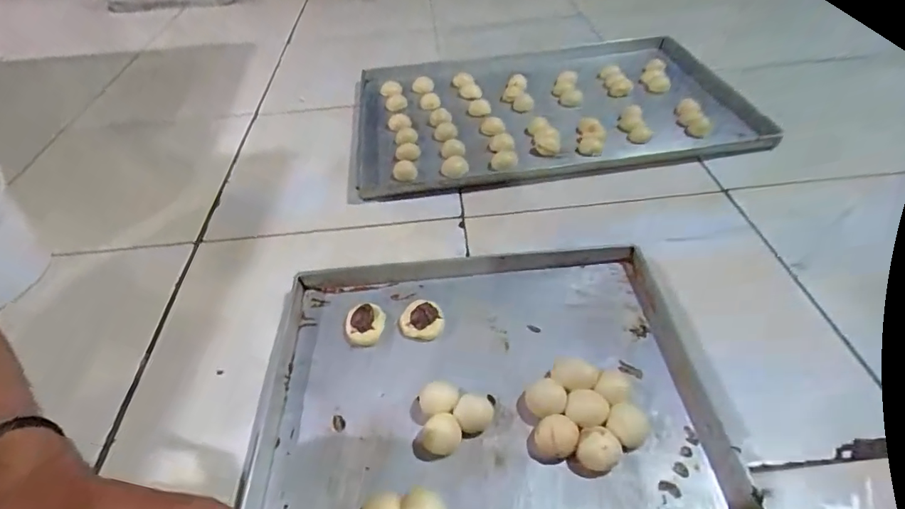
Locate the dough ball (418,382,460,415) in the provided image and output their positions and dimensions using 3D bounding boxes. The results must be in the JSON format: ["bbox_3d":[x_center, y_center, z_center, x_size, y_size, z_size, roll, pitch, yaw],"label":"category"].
[{"bbox_3d":[-0.014,0.152,0.495,0.040,0.023,0.031,3,45,8],"label":"dough ball"}]

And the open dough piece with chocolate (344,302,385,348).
[{"bbox_3d":[-0.105,0.084,0.573,0.046,0.018,0.052,-3,44,2],"label":"open dough piece with chocolate"}]

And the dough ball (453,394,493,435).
[{"bbox_3d":[0.022,0.162,0.485,0.036,0.020,0.036,-3,44,3],"label":"dough ball"}]

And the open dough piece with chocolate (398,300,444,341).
[{"bbox_3d":[-0.037,0.079,0.569,0.050,0.022,0.047,-3,44,3],"label":"open dough piece with chocolate"}]

